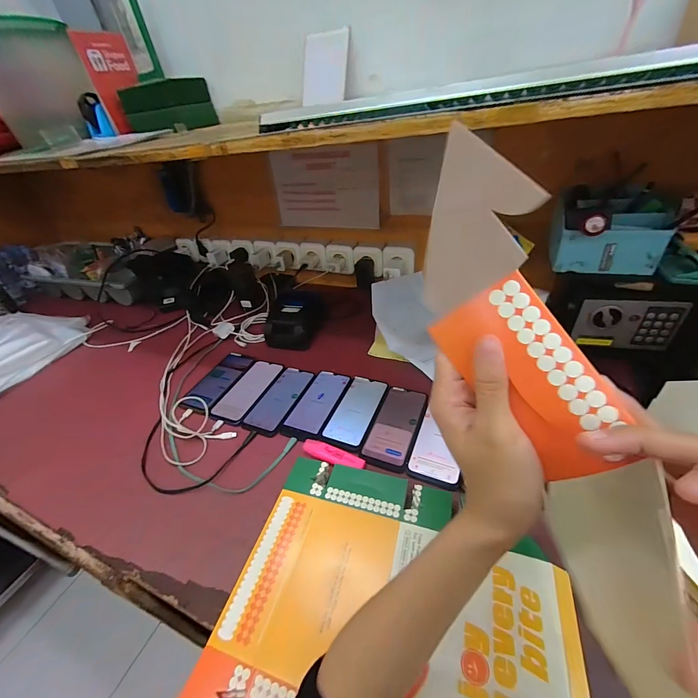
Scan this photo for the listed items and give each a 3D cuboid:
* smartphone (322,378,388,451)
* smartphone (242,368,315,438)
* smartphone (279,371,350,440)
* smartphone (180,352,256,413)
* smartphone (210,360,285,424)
[{"bbox_3d":[0.013,0.110,0.582,0.079,0.008,0.164,10,40,22],"label":"smartphone"},{"bbox_3d":[-0.133,0.096,0.630,0.079,0.008,0.164,8,40,20],"label":"smartphone"},{"bbox_3d":[-0.061,0.101,0.611,0.082,0.005,0.167,9,40,21],"label":"smartphone"},{"bbox_3d":[-0.274,0.064,0.689,0.075,0.009,0.172,6,39,18],"label":"smartphone"},{"bbox_3d":[-0.205,0.083,0.658,0.083,0.010,0.169,6,39,18],"label":"smartphone"}]

